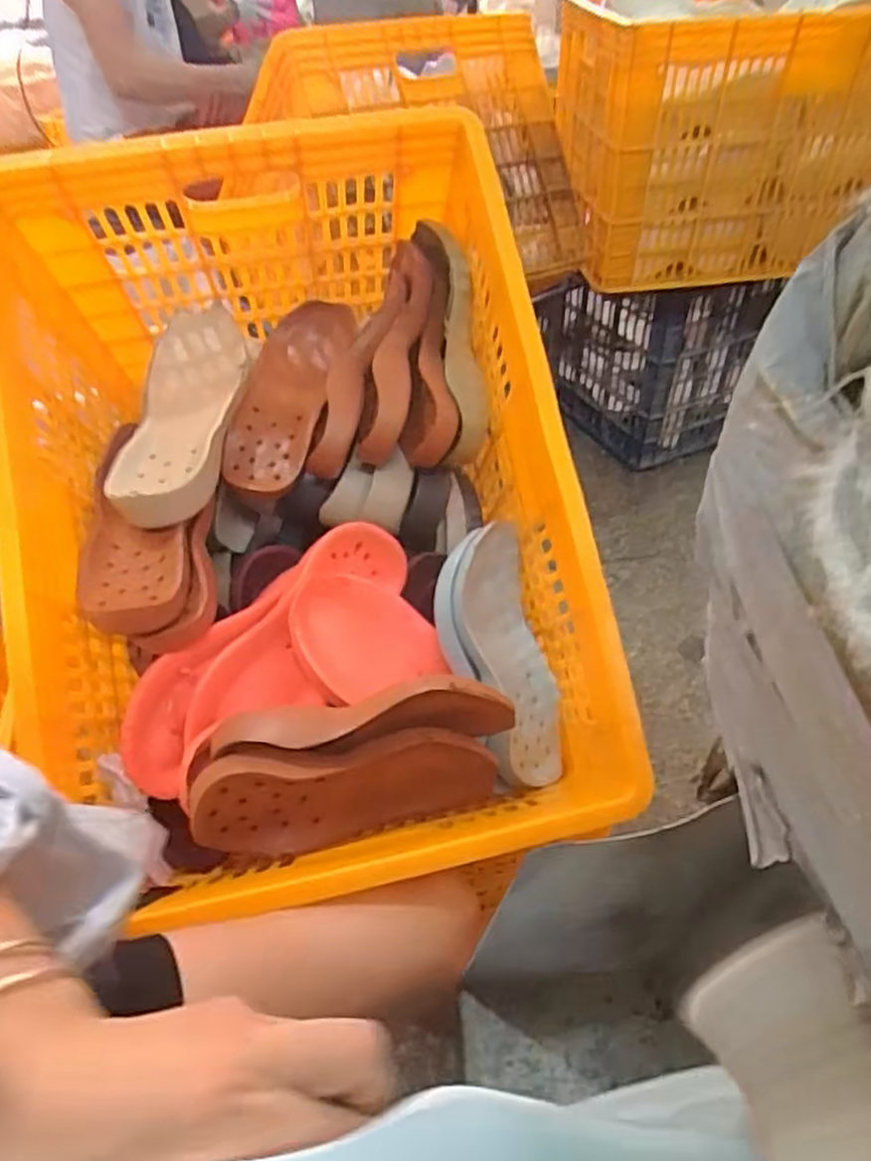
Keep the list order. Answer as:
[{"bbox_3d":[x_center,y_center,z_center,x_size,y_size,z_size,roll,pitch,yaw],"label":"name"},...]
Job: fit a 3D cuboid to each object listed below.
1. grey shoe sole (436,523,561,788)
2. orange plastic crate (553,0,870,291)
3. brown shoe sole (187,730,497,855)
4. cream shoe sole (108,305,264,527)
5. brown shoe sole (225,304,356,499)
[{"bbox_3d":[0.067,0.075,0.709,0.102,0.058,0.248,-16,86,-13],"label":"grey shoe sole"},{"bbox_3d":[0.549,-0.795,1.270,0.597,0.379,0.413,-7,45,-5],"label":"orange plastic crate"},{"bbox_3d":[-0.076,0.178,0.623,0.258,0.108,0.040,-1,28,-22],"label":"brown shoe sole"},{"bbox_3d":[-0.264,-0.182,0.744,0.120,0.045,0.299,-2,57,8],"label":"cream shoe sole"},{"bbox_3d":[-0.171,-0.209,0.811,0.102,0.059,0.252,13,73,15],"label":"brown shoe sole"}]

